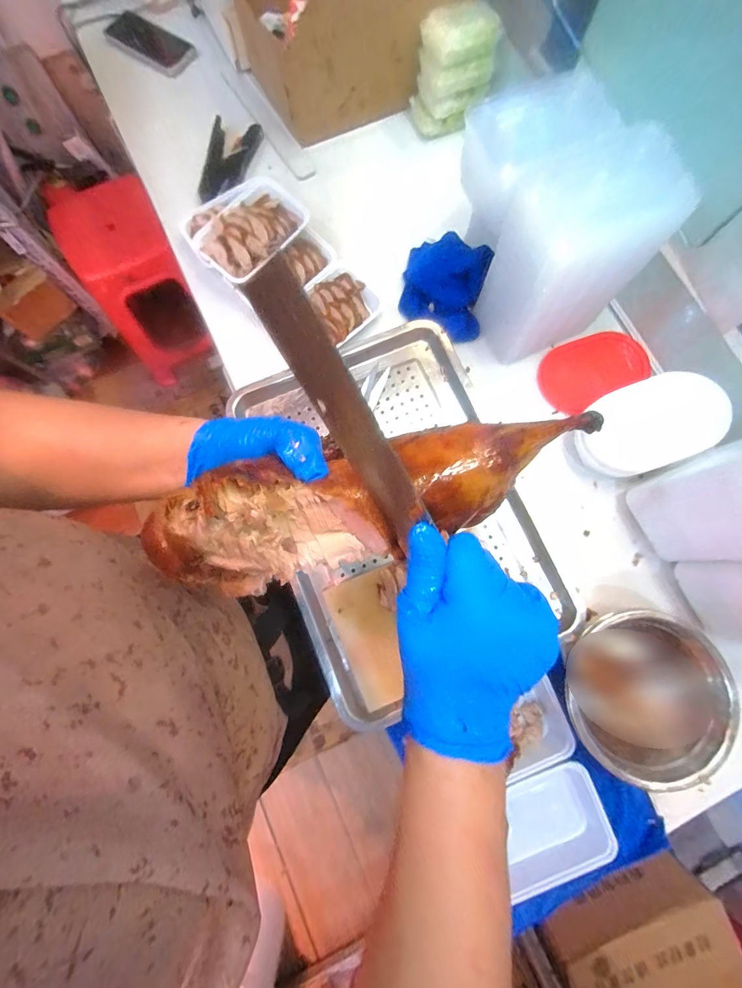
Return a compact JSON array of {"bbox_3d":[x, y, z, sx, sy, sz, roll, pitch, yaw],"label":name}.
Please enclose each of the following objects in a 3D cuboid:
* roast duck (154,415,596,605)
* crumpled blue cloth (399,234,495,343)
[{"bbox_3d":[0.007,0.001,0.237,0.283,0.059,0.072,-16,79,-7],"label":"roast duck"},{"bbox_3d":[0.116,-0.325,0.591,0.134,0.078,0.135,13,79,3],"label":"crumpled blue cloth"}]

